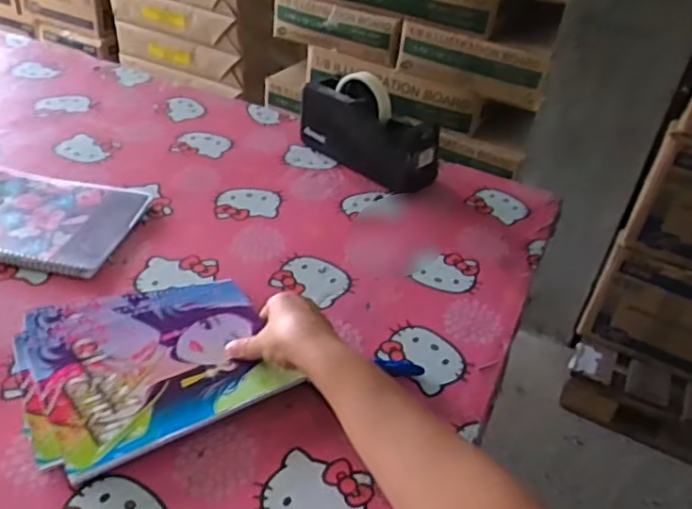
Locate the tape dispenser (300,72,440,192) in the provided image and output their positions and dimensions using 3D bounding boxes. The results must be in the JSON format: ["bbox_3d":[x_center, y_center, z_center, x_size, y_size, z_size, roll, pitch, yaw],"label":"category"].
[{"bbox_3d":[0.035,-0.177,0.881,0.198,0.118,0.086,28,41,25],"label":"tape dispenser"}]

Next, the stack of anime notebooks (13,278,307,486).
[{"bbox_3d":[-0.174,0.088,0.564,0.203,0.016,0.195,-14,42,-26],"label":"stack of anime notebooks"}]

